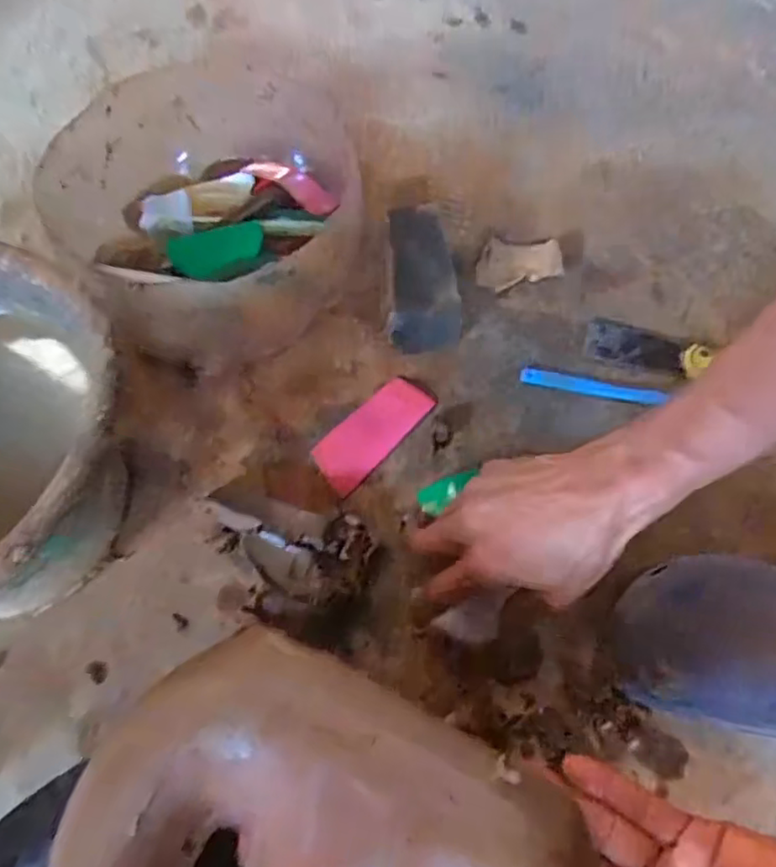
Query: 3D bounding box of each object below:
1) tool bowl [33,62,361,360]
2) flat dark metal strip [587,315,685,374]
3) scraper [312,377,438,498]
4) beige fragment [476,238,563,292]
[{"bbox_3d":[-0.150,-0.202,0.559,0.210,0.115,0.210,0,64,0],"label":"tool bowl"},{"bbox_3d":[0.212,-0.076,0.552,0.080,0.007,0.046,14,65,7],"label":"flat dark metal strip"},{"bbox_3d":[-0.011,-0.003,0.525,0.109,0.005,0.047,-41,71,-17],"label":"scraper"},{"bbox_3d":[0.120,-0.157,0.587,0.082,0.020,0.045,-10,65,-5],"label":"beige fragment"}]

